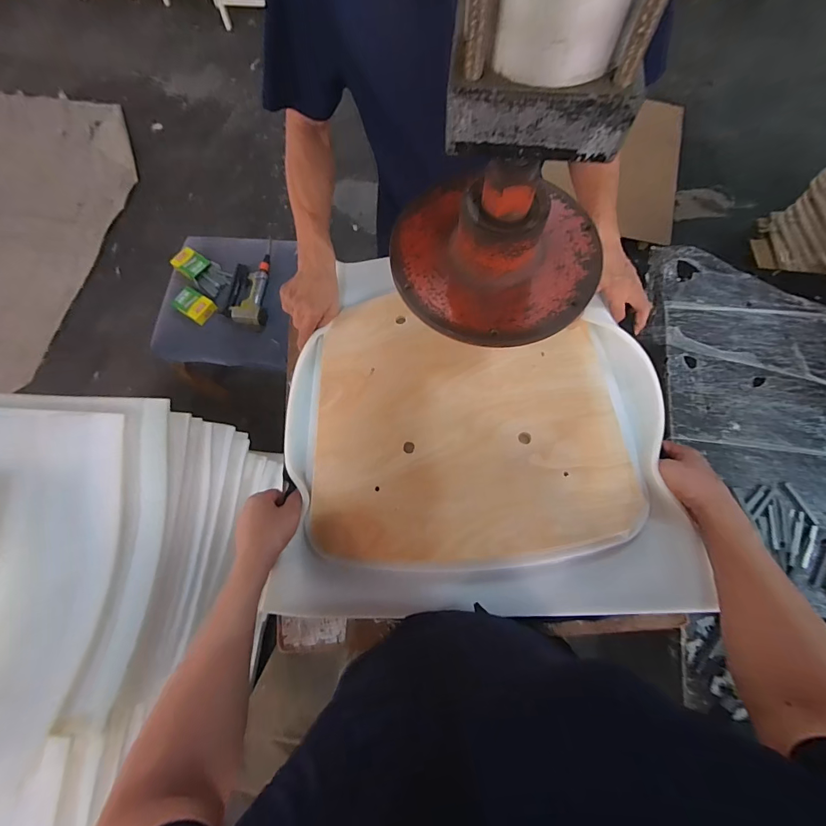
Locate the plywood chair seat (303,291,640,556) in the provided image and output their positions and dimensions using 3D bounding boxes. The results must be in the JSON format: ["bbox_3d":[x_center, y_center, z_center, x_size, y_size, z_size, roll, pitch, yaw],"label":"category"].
[{"bbox_3d":[0.082,0.010,0.593,0.463,0.028,0.390,-1,71,2],"label":"plywood chair seat"}]

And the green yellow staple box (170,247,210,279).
[{"bbox_3d":[-0.702,-0.474,1.238,0.101,0.026,0.082,32,76,12],"label":"green yellow staple box"}]

